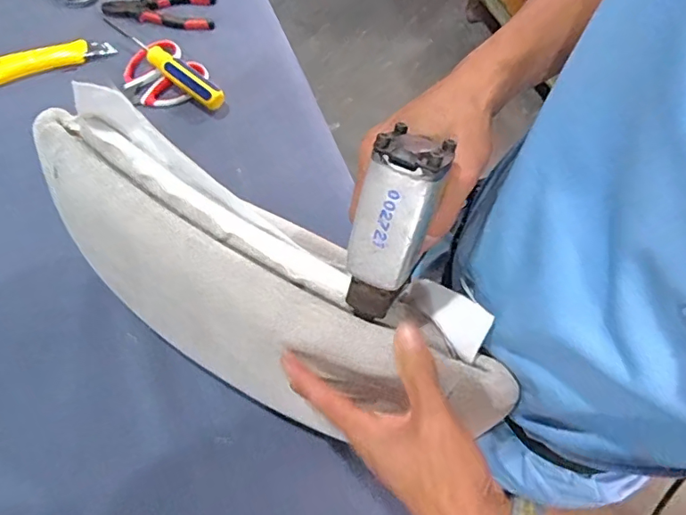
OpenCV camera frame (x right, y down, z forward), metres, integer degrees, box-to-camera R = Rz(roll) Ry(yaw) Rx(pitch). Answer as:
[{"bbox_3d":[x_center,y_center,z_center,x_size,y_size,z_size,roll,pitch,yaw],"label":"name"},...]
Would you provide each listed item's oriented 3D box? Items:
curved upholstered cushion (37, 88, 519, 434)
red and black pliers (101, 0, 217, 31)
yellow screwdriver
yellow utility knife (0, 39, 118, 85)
[{"bbox_3d":[-0.083,0.029,0.420,0.388,0.182,0.125,27,69,11],"label":"curved upholstered cushion"},{"bbox_3d":[-0.262,-0.355,0.720,0.152,0.016,0.068,-6,66,-5],"label":"red and black pliers"},{"bbox_3d":[-0.245,-0.269,0.674,0.219,0.037,0.031,38,70,14],"label":"yellow screwdriver"},{"bbox_3d":[-0.400,-0.268,0.675,0.169,0.021,0.029,-18,67,-10],"label":"yellow utility knife"}]

